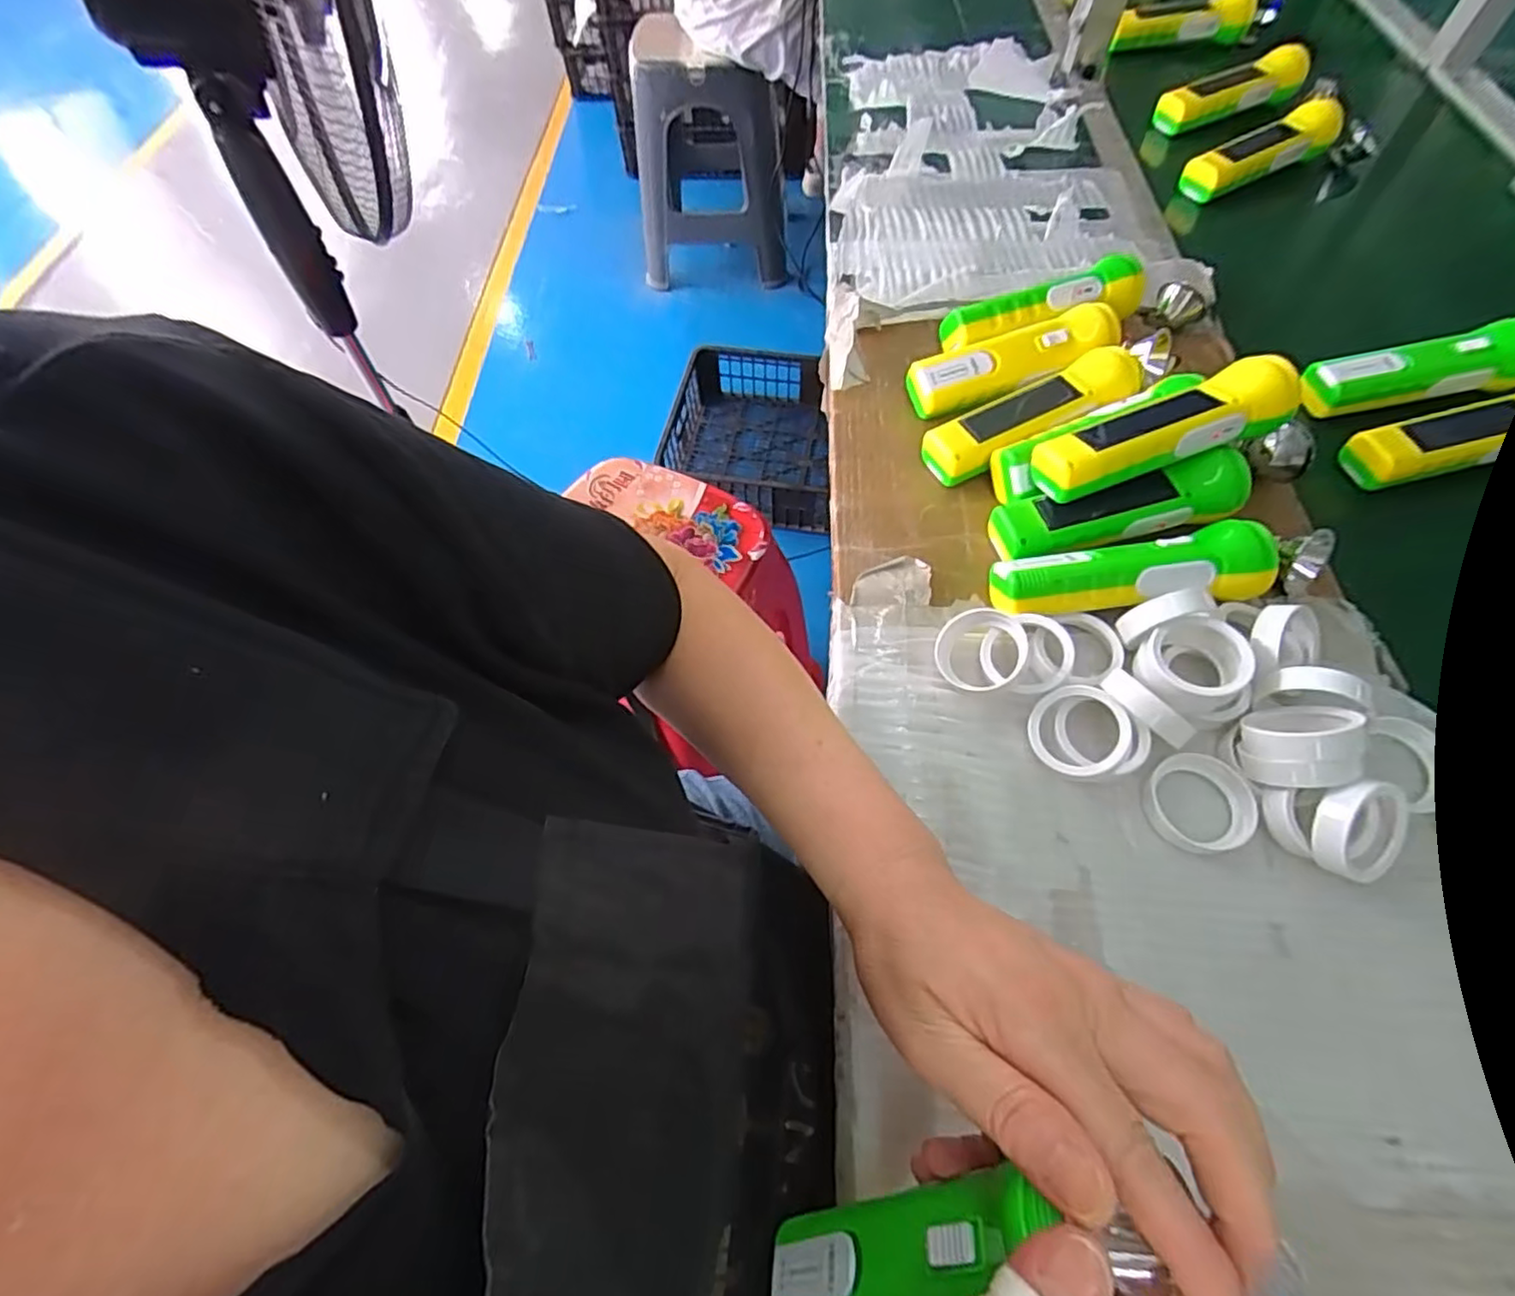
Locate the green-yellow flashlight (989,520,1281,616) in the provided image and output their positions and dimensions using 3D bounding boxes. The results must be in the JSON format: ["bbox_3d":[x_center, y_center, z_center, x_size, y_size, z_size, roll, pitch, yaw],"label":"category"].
[{"bbox_3d":[0.228,-0.045,0.407,0.157,0.050,0.050,-2,61,1],"label":"green-yellow flashlight"}]

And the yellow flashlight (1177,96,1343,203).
[{"bbox_3d":[0.453,-0.449,0.598,0.133,0.036,0.034,-22,61,7],"label":"yellow flashlight"}]

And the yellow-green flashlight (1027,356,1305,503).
[{"bbox_3d":[0.255,-0.138,0.417,0.157,0.037,0.045,-20,61,9],"label":"yellow-green flashlight"}]

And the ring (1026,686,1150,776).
[{"bbox_3d":[0.184,0.049,0.372,0.049,0.018,0.058,-49,67,10],"label":"ring"}]

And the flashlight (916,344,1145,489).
[{"bbox_3d":[0.197,-0.167,0.480,0.150,0.032,0.044,-26,62,3],"label":"flashlight"}]

